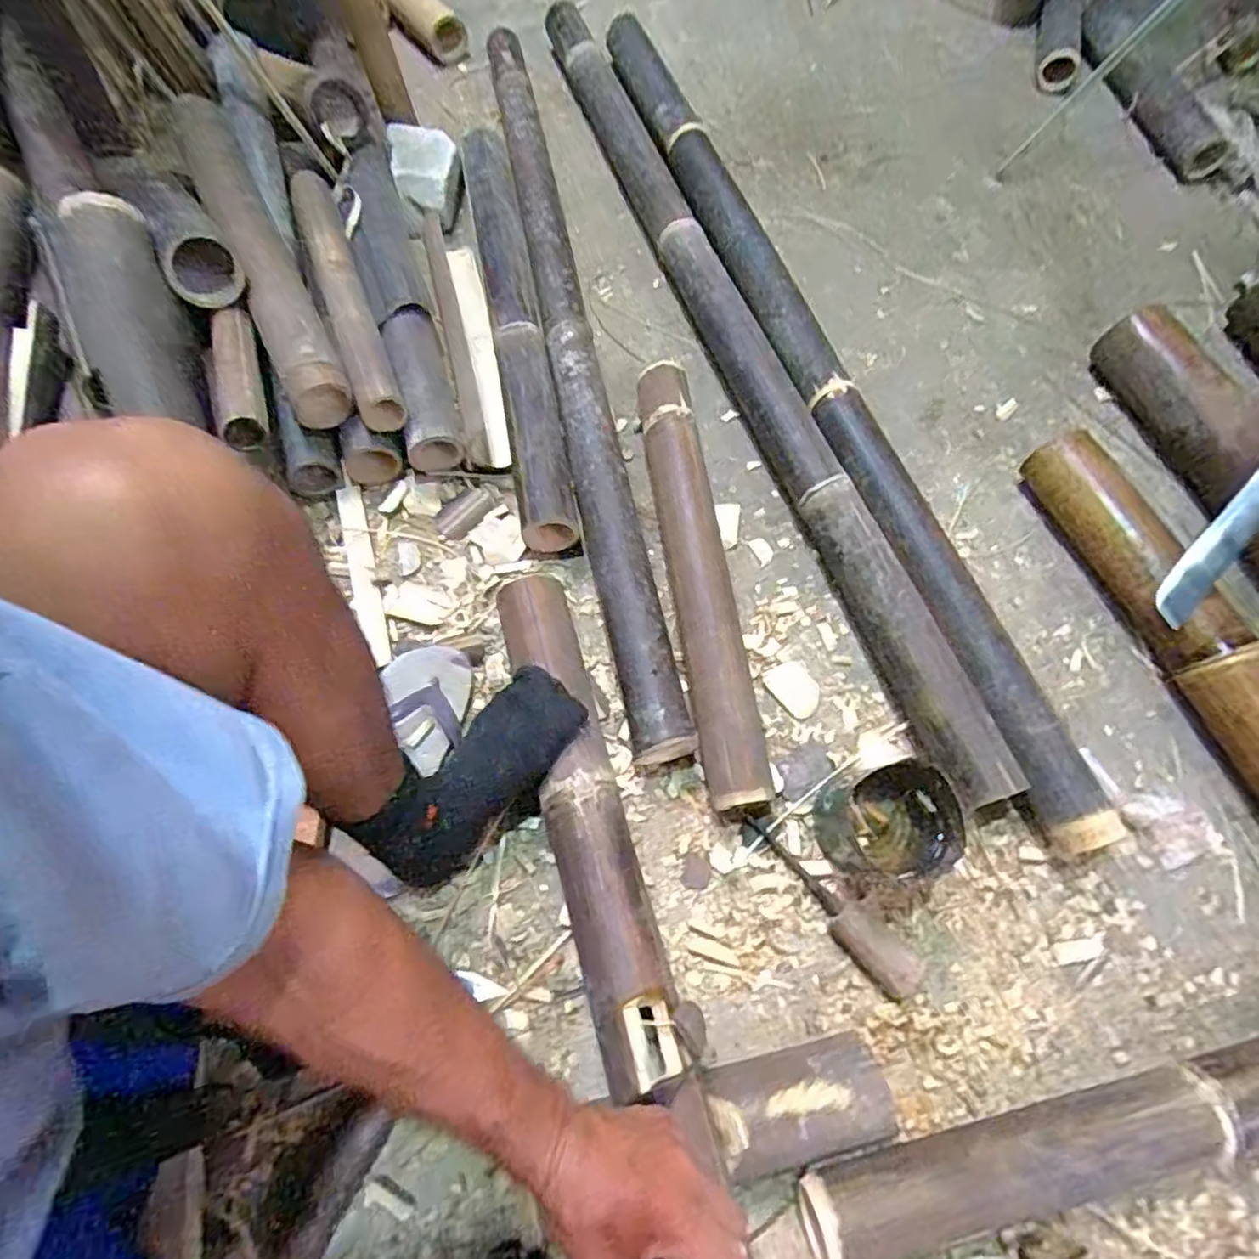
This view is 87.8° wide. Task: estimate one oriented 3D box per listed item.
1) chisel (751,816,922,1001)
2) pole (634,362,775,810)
[{"bbox_3d":[0.188,0.259,0.624,0.040,0.035,0.194,-41,73,-17],"label":"chisel"},{"bbox_3d":[0.074,-0.074,0.720,0.068,0.074,0.534,-8,67,-5],"label":"pole"}]

